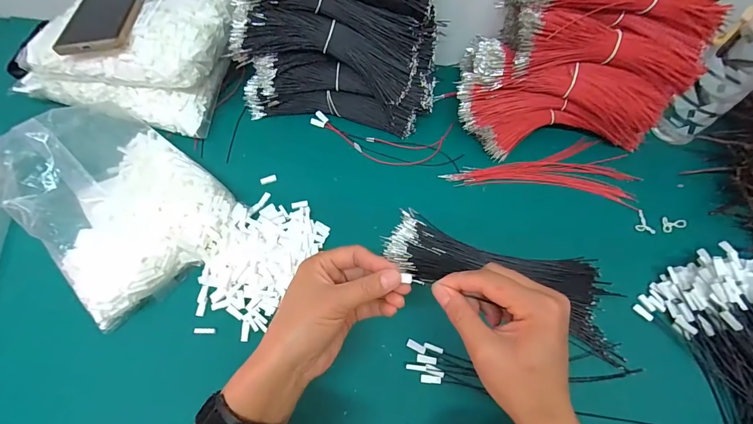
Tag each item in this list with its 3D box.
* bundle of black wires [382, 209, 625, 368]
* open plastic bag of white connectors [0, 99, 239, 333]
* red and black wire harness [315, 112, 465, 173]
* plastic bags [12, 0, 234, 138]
[{"bbox_3d":[0.140,0.064,0.411,0.259,0.015,0.094,21,64,9],"label":"bundle of black wires"},{"bbox_3d":[-0.282,-0.022,0.395,0.223,0.092,0.164,42,69,17],"label":"open plastic bag of white connectors"},{"bbox_3d":[0.011,-0.096,0.495,0.201,0.007,0.070,5,63,1],"label":"red and black wire harness"},{"bbox_3d":[-0.317,-0.216,0.483,0.233,0.084,0.177,12,63,4],"label":"plastic bags"}]

